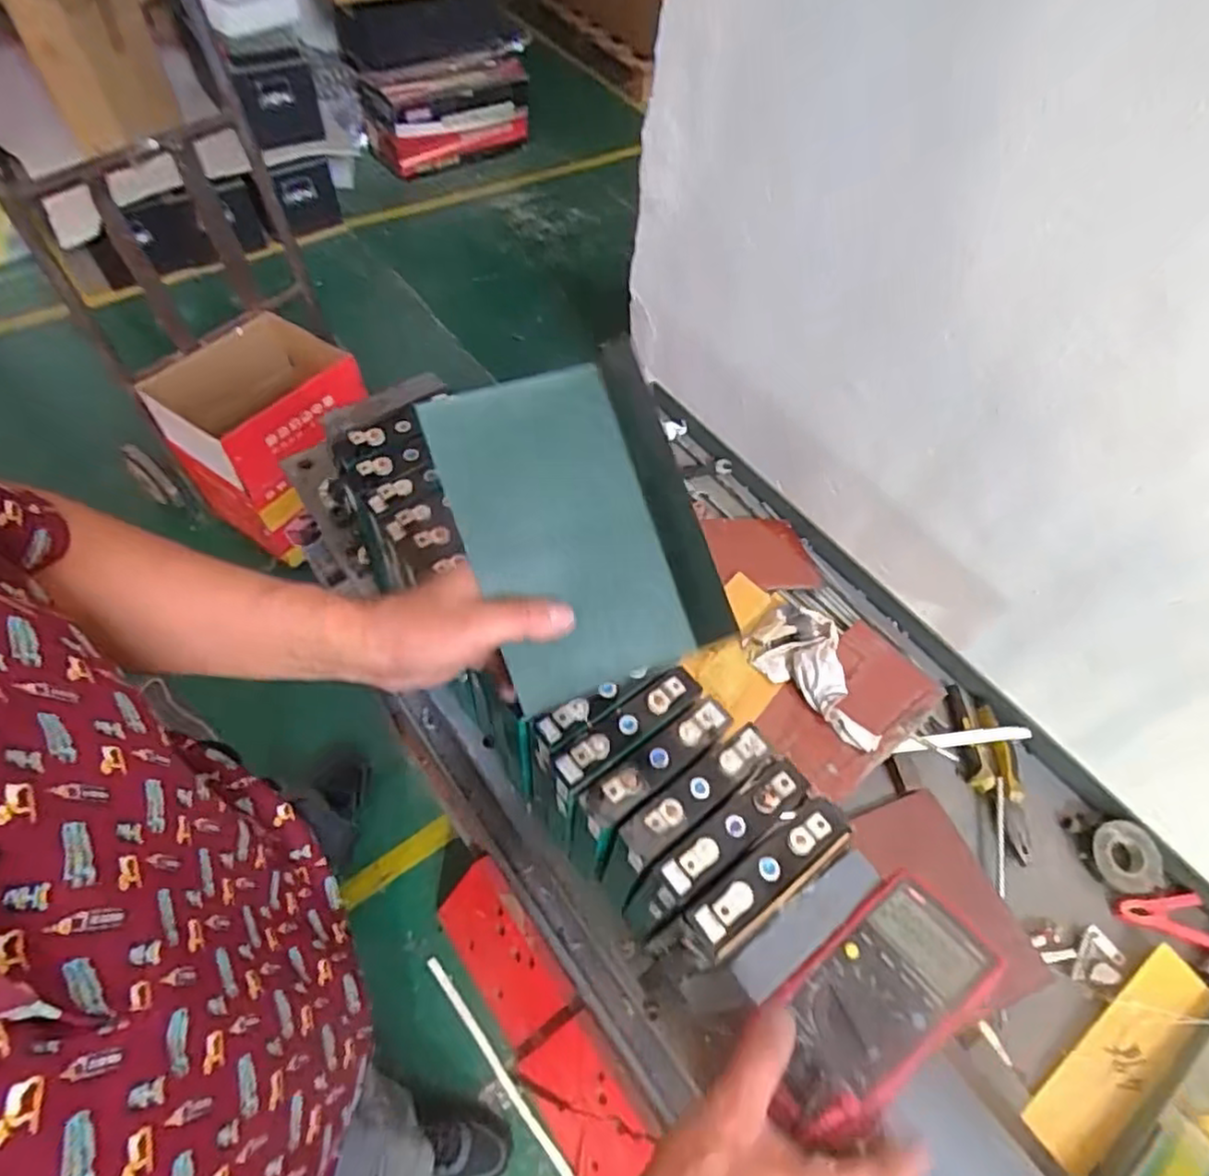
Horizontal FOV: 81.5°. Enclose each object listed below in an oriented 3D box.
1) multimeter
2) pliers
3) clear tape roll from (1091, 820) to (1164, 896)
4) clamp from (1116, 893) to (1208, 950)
[{"bbox_3d":[0.172,0.265,0.450,0.172,0.040,0.078,-31,48,-21],"label":"multimeter"},{"bbox_3d":[0.465,0.216,0.837,0.066,0.023,0.206,-2,58,-6],"label":"pliers"},{"bbox_3d":[0.599,0.306,0.797,0.080,0.024,0.073,2,57,-3],"label":"clear tape roll"},{"bbox_3d":[0.620,0.369,0.774,0.104,0.010,0.053,-2,58,-6],"label":"clamp"}]

